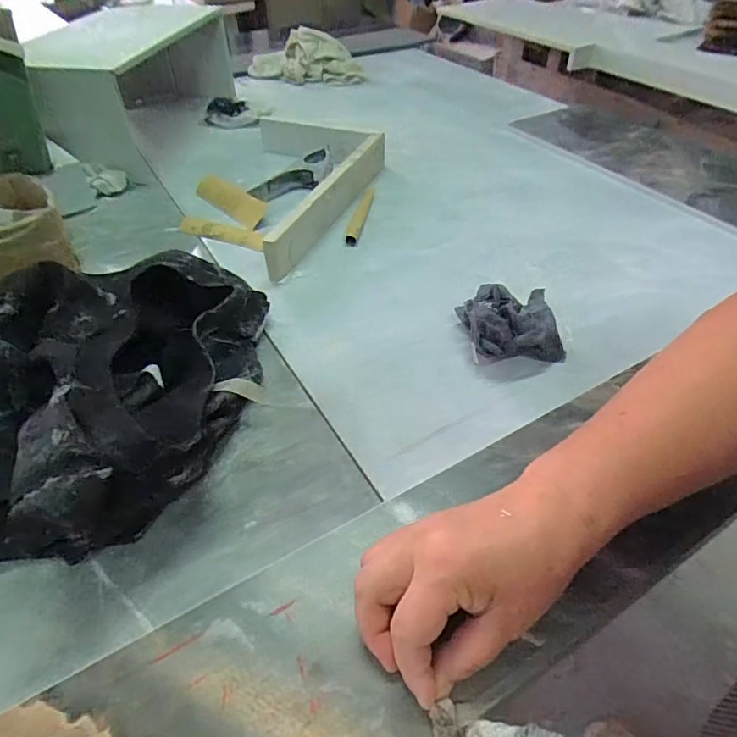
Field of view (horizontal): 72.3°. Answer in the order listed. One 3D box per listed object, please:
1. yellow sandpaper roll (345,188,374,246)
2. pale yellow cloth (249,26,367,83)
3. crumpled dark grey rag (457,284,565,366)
[{"bbox_3d":[-0.010,-0.200,0.662,0.015,0.019,0.134,8,46,11],"label":"yellow sandpaper roll"},{"bbox_3d":[-0.125,-0.634,1.033,0.230,0.091,0.073,-4,45,-1],"label":"pale yellow cloth"},{"bbox_3d":[0.137,-0.042,0.483,0.092,0.045,0.078,-9,44,-8],"label":"crumpled dark grey rag"}]

